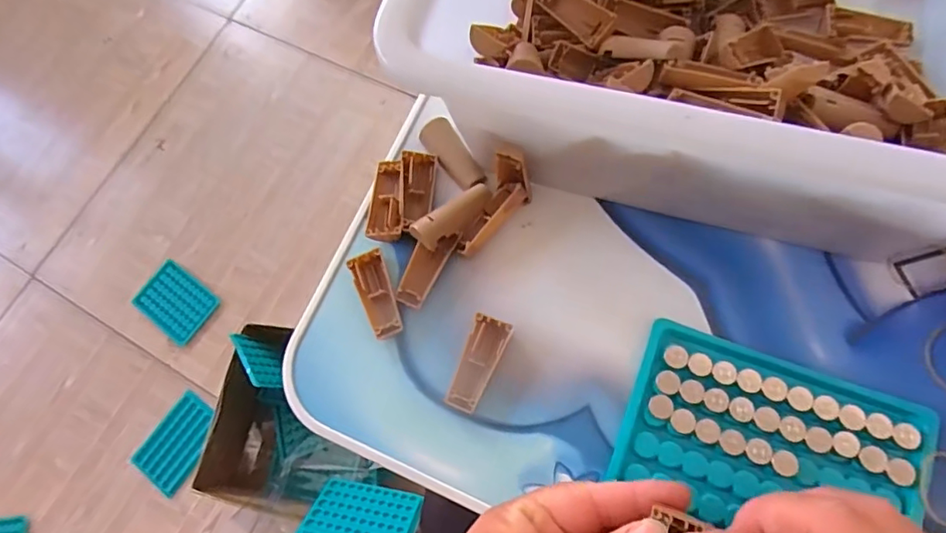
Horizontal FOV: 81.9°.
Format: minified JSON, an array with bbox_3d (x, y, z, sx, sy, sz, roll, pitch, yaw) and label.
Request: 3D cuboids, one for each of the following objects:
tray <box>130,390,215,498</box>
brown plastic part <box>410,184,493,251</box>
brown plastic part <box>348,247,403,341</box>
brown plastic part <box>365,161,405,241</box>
[{"bbox_3d":[-0.448,0.267,0.830,0.088,0.014,0.128,31,79,16],"label":"tray"},{"bbox_3d":[-0.010,-0.028,0.308,0.049,0.013,0.017,-37,71,-5],"label":"brown plastic part"},{"bbox_3d":[-0.053,0.015,0.304,0.019,0.010,0.048,-25,71,-1],"label":"brown plastic part"},{"bbox_3d":[-0.051,-0.039,0.323,0.021,0.011,0.050,-2,72,7],"label":"brown plastic part"}]

